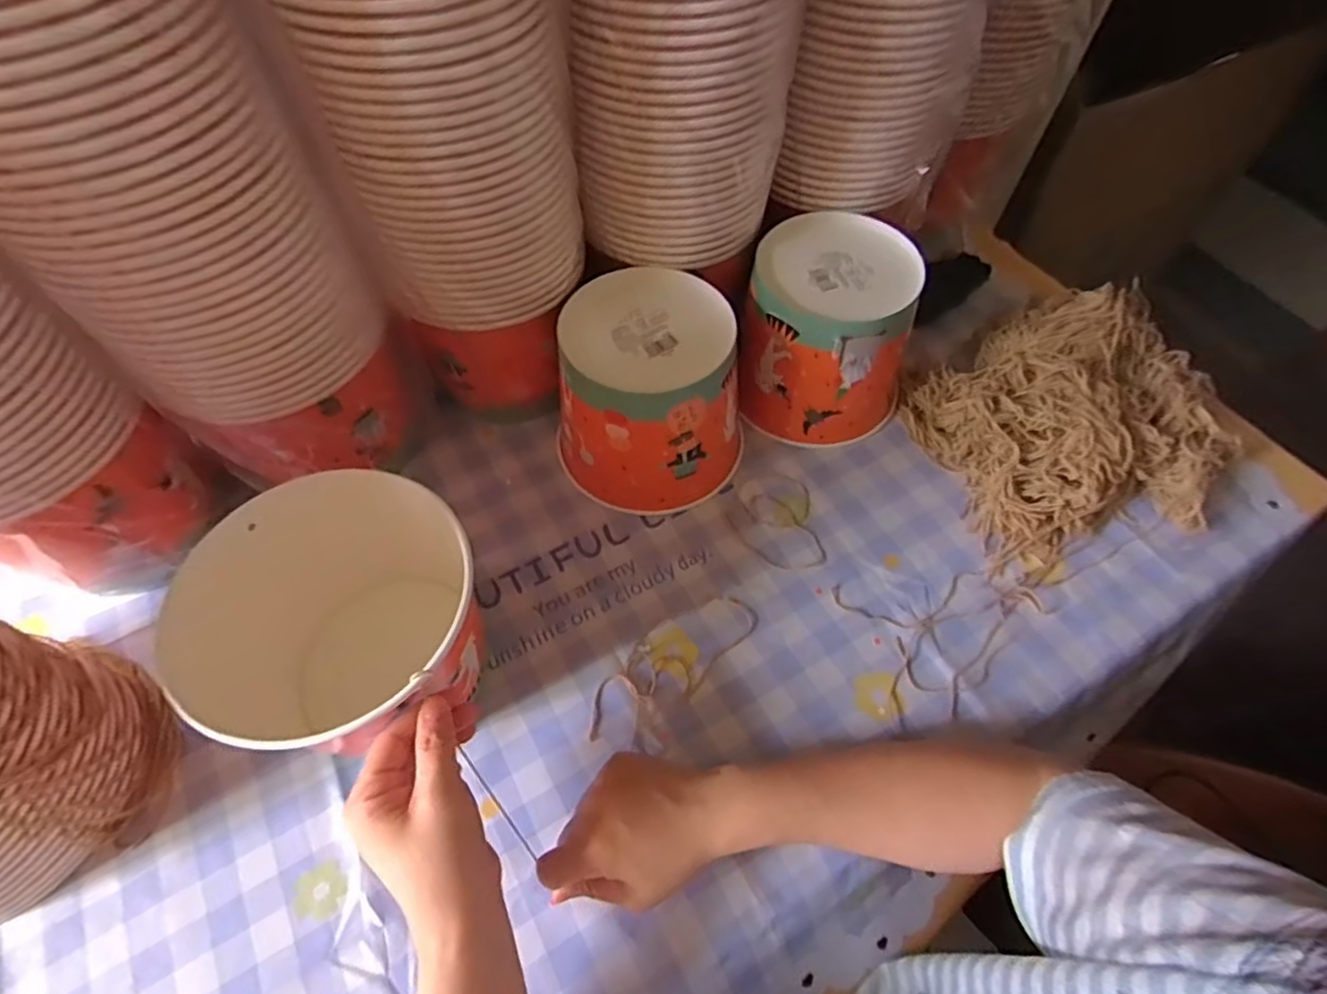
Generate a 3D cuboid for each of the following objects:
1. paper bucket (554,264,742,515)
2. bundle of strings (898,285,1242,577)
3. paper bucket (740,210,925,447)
[{"bbox_3d":[-0.006,-0.078,0.513,0.140,0.134,0.131,0,59,-1],"label":"paper bucket"},{"bbox_3d":[0.349,-0.077,0.551,0.248,0.064,0.234,-14,60,-9],"label":"bundle of strings"},{"bbox_3d":[0.138,-0.138,0.547,0.133,0.136,0.128,0,59,-1],"label":"paper bucket"}]

